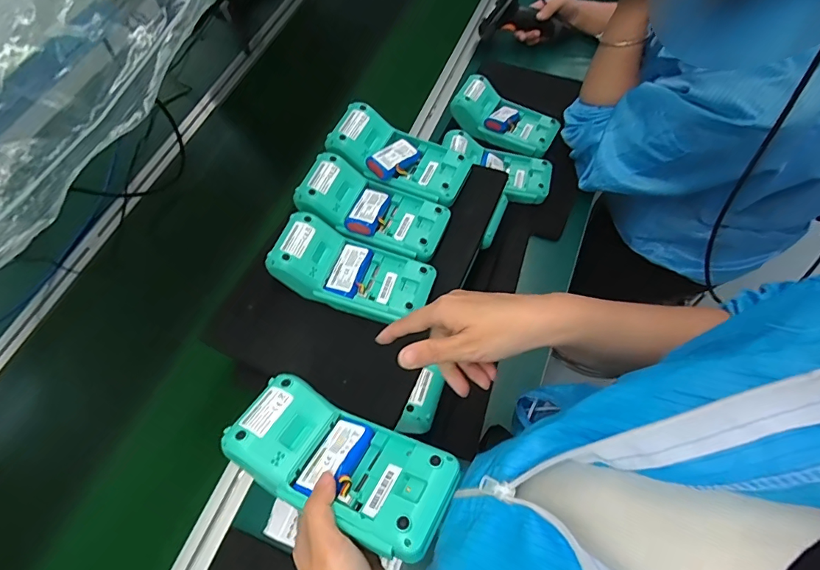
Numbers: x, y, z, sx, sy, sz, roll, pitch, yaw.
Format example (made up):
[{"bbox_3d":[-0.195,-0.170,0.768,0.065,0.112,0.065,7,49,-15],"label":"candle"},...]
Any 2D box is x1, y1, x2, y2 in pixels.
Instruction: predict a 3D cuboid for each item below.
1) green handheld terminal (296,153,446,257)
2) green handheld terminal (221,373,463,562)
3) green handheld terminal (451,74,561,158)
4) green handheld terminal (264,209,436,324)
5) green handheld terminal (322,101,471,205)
[{"bbox_3d":[-0.044,-0.091,0.538,0.171,0.041,0.081,23,63,-1],"label":"green handheld terminal"},{"bbox_3d":[-0.053,0.132,0.338,0.170,0.041,0.076,18,63,22],"label":"green handheld terminal"},{"bbox_3d":[0.158,-0.280,0.758,0.176,0.054,0.083,28,65,4],"label":"green handheld terminal"},{"bbox_3d":[-0.064,-0.014,0.505,0.170,0.045,0.082,19,62,-3],"label":"green handheld terminal"},{"bbox_3d":[-0.013,-0.163,0.564,0.171,0.037,0.079,26,64,2],"label":"green handheld terminal"}]

